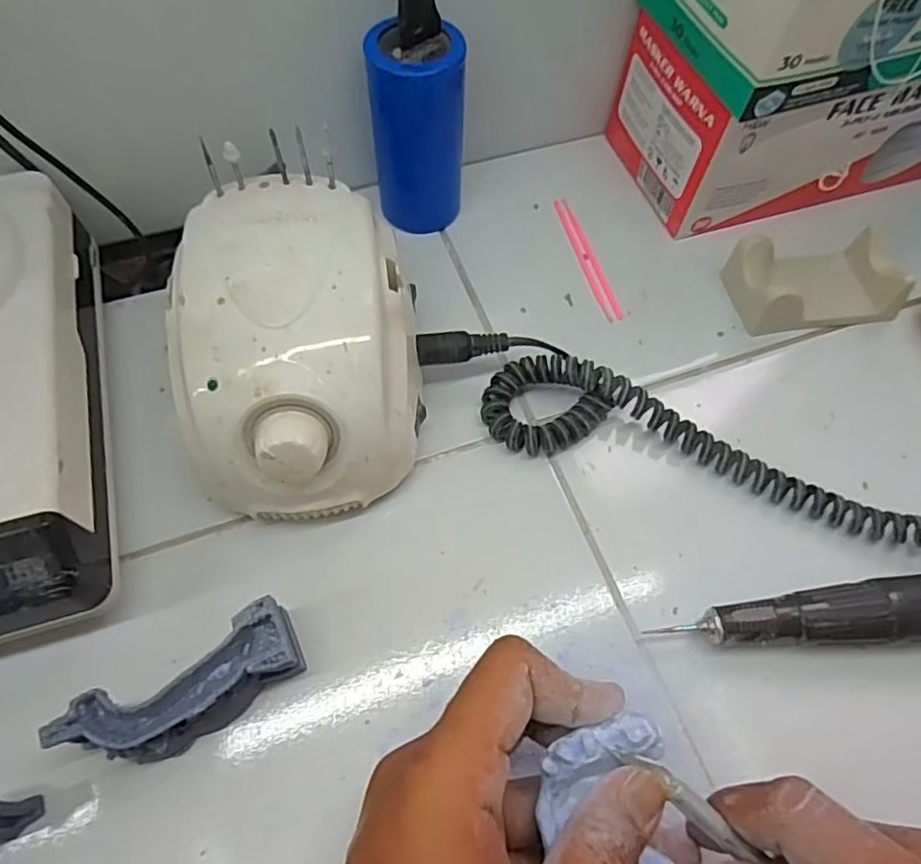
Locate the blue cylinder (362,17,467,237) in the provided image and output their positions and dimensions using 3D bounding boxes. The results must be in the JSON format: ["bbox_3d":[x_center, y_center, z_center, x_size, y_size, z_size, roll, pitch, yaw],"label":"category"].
[{"bbox_3d":[-0.022,-0.158,0.332,0.049,0.097,0.039,-2,63,-3],"label":"blue cylinder"}]

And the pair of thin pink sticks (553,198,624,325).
[{"bbox_3d":[0.075,-0.105,0.369,0.010,0.005,0.091,-14,65,-9],"label":"pair of thin pink sticks"}]

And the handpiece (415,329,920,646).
[{"bbox_3d":[0.114,0.040,0.279,0.307,0.032,0.100,26,65,10],"label":"handpiece"}]

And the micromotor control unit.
[{"bbox_3d":[-0.072,-0.036,0.283,0.103,0.080,0.135,-8,63,-5],"label":"micromotor control unit"}]

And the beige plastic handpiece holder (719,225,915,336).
[{"bbox_3d":[0.199,-0.086,0.349,0.087,0.033,0.051,-9,64,-7],"label":"beige plastic handpiece holder"}]

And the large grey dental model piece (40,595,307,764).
[{"bbox_3d":[-0.105,0.103,0.244,0.085,0.040,0.031,-27,67,-15],"label":"large grey dental model piece"}]

